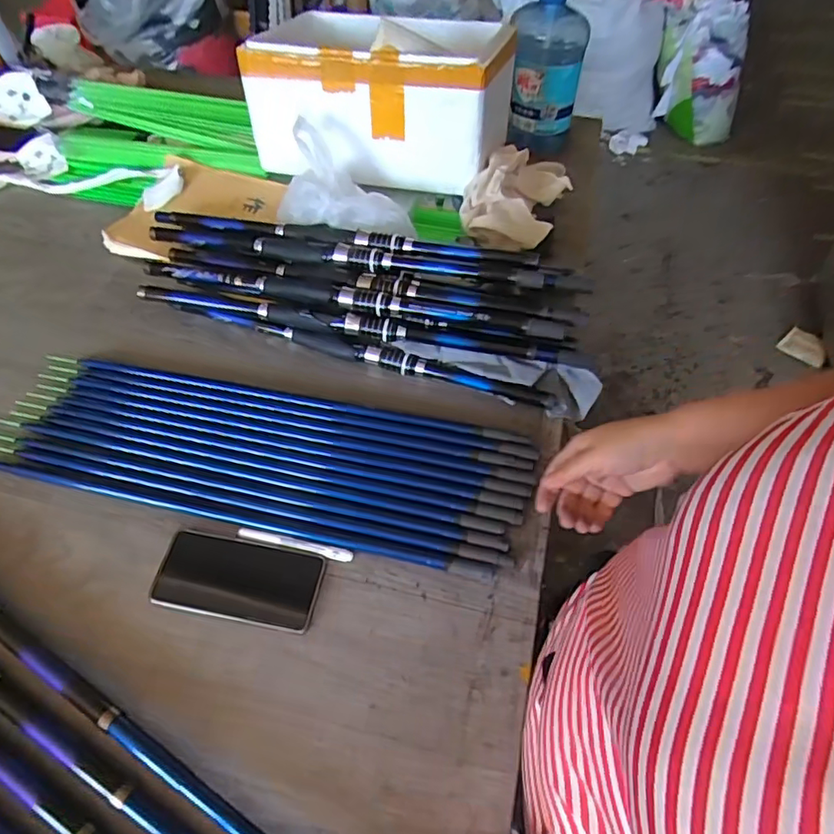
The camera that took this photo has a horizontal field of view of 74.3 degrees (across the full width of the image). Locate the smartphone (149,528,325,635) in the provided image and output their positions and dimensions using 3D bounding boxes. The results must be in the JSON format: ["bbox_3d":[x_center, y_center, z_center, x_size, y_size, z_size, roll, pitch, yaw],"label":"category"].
[{"bbox_3d":[-0.179,0.160,0.547,0.162,0.005,0.077,9,58,7],"label":"smartphone"}]

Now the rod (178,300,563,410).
[{"bbox_3d":[-0.081,-0.084,0.683,0.490,0.024,0.020,15,59,11],"label":"rod"}]

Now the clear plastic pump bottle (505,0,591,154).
[{"bbox_3d":[0.200,-0.546,0.843,0.106,0.258,0.106,11,59,9],"label":"clear plastic pump bottle"}]

